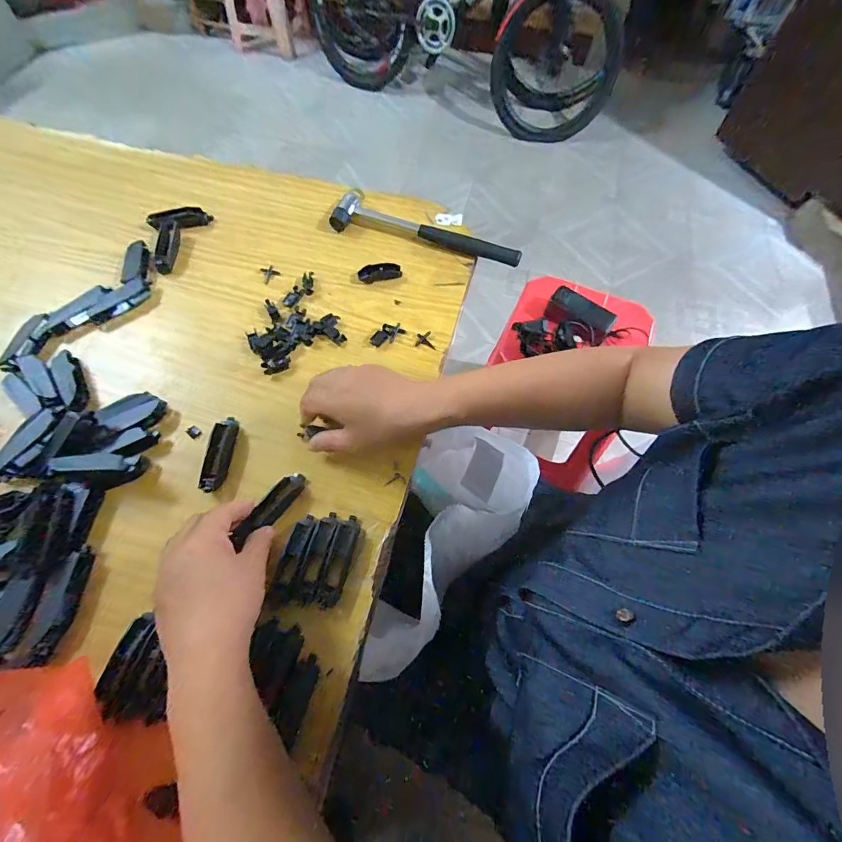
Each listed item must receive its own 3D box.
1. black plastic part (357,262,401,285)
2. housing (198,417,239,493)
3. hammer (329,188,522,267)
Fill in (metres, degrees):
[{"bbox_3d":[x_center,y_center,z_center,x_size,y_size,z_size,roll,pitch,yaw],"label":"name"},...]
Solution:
[{"bbox_3d":[-0.049,-0.178,0.477,0.052,0.012,0.020,-13,65,-7],"label":"black plastic part"},{"bbox_3d":[-0.188,0.030,0.374,0.019,0.011,0.073,1,64,0],"label":"housing"},{"bbox_3d":[0.009,-0.240,0.501,0.237,0.021,0.057,18,65,8],"label":"hammer"}]

